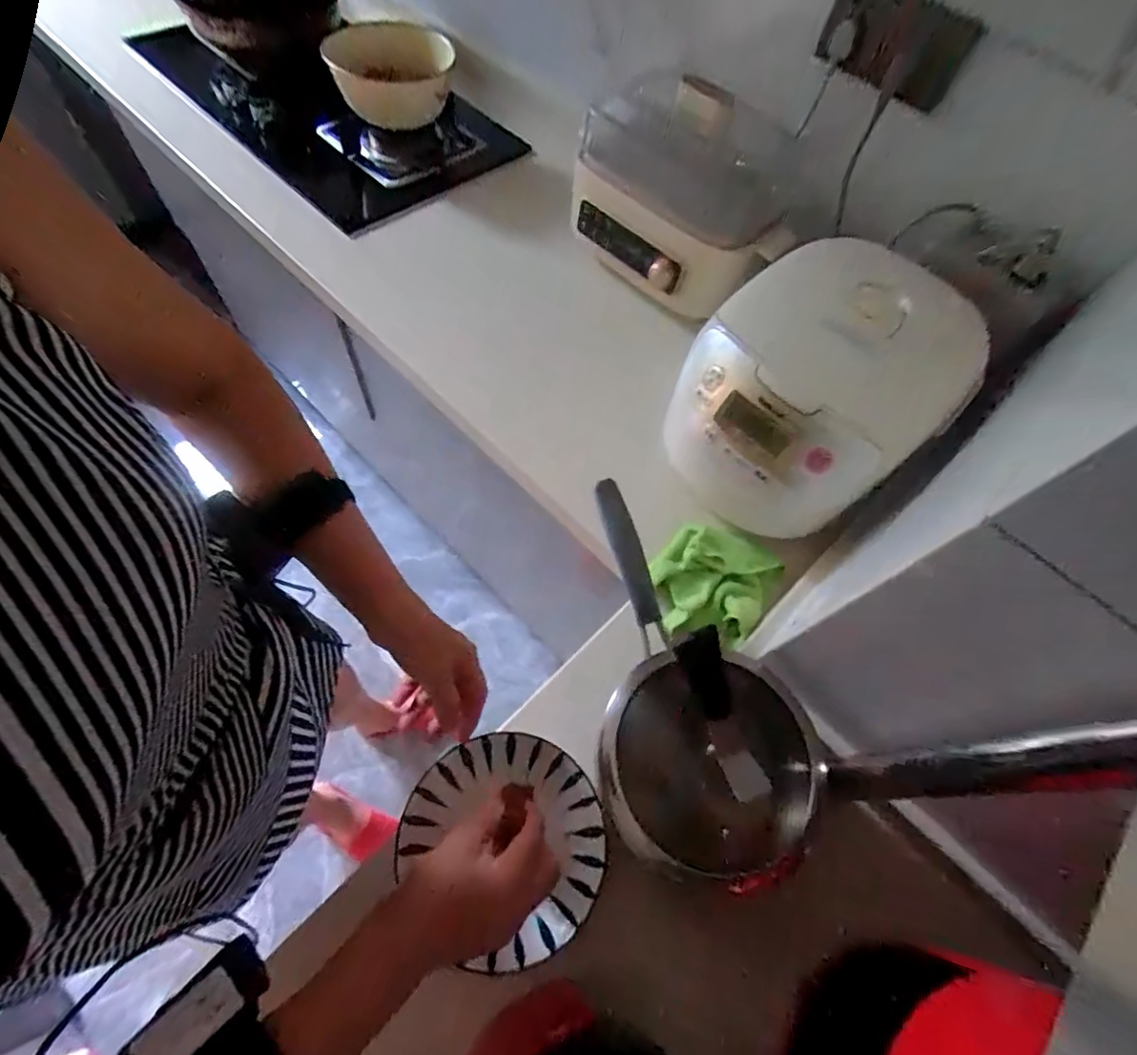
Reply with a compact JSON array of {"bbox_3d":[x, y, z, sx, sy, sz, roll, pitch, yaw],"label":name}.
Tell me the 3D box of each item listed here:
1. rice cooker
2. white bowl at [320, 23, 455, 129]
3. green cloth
[{"bbox_3d":[0.274,-0.157,0.625,0.299,0.172,0.230,-42,68,-18],"label":"rice cooker"},{"bbox_3d":[-0.305,-0.787,0.943,0.197,0.090,0.207,-1,61,2],"label":"white bowl"},{"bbox_3d":[0.165,0.066,0.627,0.135,0.037,0.127,11,63,9],"label":"green cloth"}]

